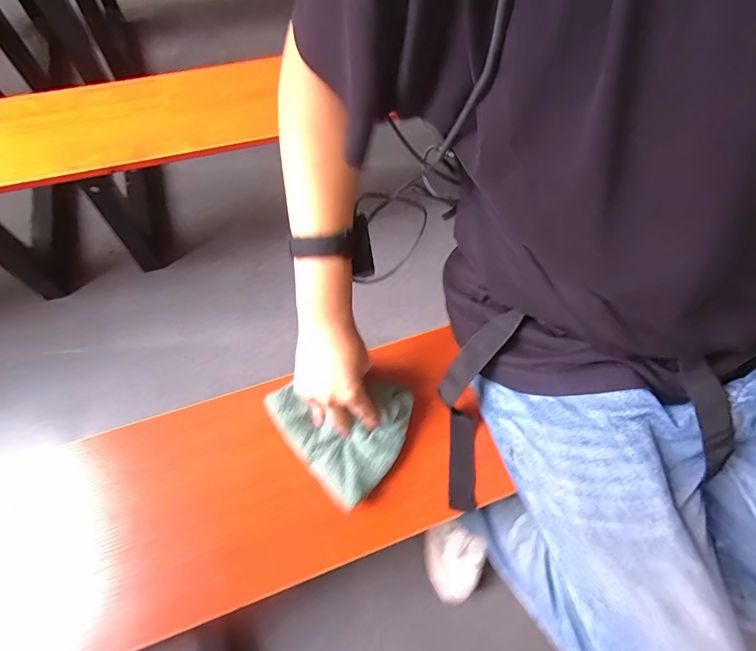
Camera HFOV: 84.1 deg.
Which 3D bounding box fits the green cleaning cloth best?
[{"bbox_3d":[-0.042,0.109,0.510,0.141,0.051,0.164,-41,72,-20],"label":"green cleaning cloth"}]

